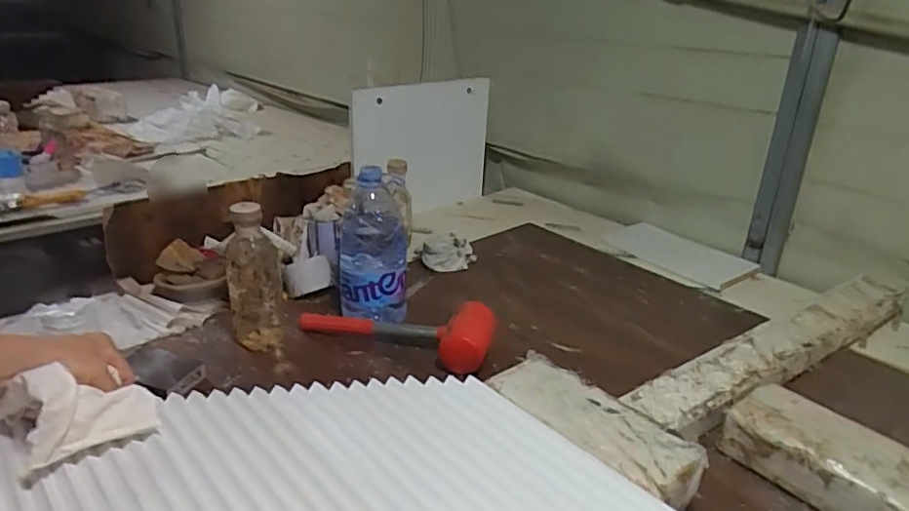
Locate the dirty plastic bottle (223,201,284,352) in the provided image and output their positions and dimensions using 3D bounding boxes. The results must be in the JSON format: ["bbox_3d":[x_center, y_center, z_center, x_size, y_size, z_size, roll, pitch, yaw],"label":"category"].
[{"bbox_3d":[-0.277,0.032,0.828,0.072,0.201,0.066,-6,25,-18],"label":"dirty plastic bottle"}]

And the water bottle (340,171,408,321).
[{"bbox_3d":[-0.120,-0.003,0.886,0.100,0.223,0.088,-3,24,-12],"label":"water bottle"}]

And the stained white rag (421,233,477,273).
[{"bbox_3d":[-0.004,-0.004,1.121,0.105,0.060,0.051,-6,25,-18],"label":"stained white rag"}]

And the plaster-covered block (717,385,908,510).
[{"bbox_3d":[0.400,0.219,0.641,0.111,0.065,0.202,-14,30,-35],"label":"plaster-covered block"}]

